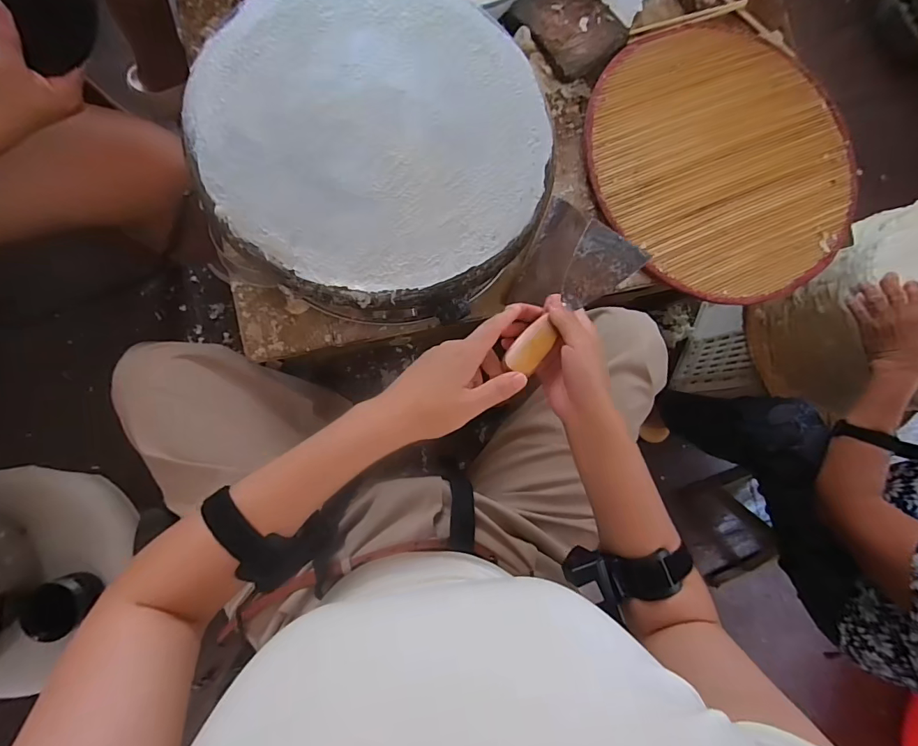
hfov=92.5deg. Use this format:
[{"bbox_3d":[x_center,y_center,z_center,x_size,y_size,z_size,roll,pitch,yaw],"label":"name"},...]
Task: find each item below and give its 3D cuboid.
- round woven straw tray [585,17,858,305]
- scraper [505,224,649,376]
[{"bbox_3d":[0.410,-0.331,0.676,0.434,0.026,0.425,1,85,-8],"label":"round woven straw tray"},{"bbox_3d":[0.106,-0.071,0.411,0.060,0.019,0.195,43,67,-2],"label":"scraper"}]

